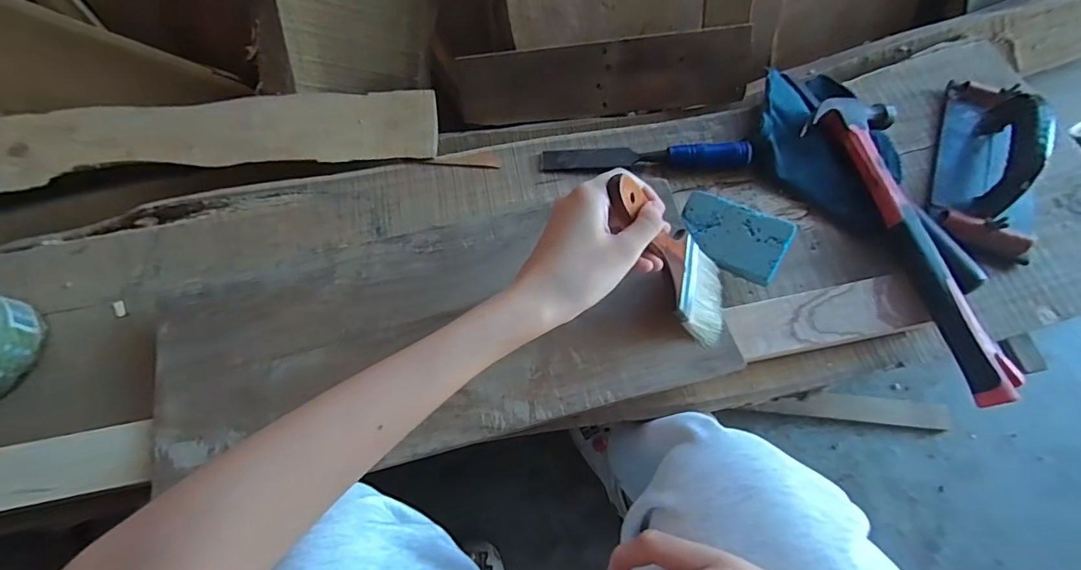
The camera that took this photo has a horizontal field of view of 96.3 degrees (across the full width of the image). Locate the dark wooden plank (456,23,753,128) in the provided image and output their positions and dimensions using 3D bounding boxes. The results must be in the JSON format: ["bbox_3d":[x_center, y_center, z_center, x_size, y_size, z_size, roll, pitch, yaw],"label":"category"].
[{"bbox_3d":[0.077,-0.247,0.589,0.340,0.091,0.027,-7,34,1],"label":"dark wooden plank"}]

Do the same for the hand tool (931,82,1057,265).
[{"bbox_3d":[0.487,-0.137,0.502,0.102,0.077,0.210,20,65,11],"label":"hand tool"}]

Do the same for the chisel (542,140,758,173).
[{"bbox_3d":[0.111,-0.136,0.521,0.220,0.026,0.029,3,63,3],"label":"chisel"}]

